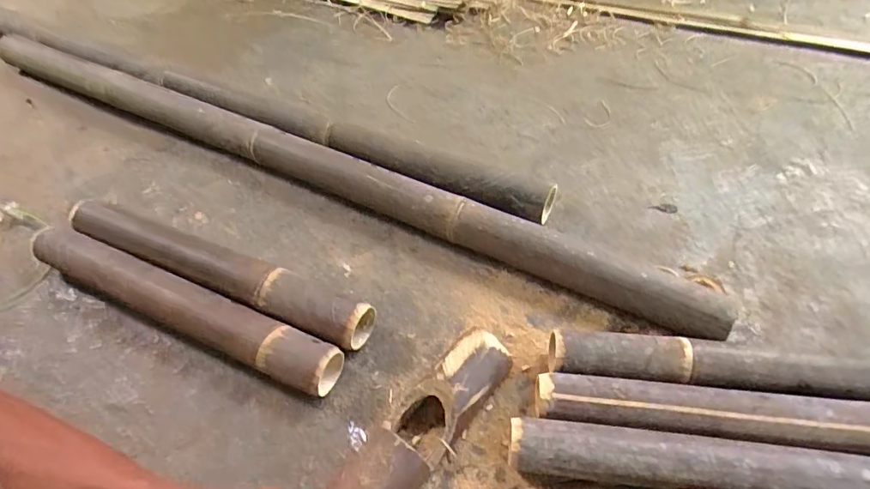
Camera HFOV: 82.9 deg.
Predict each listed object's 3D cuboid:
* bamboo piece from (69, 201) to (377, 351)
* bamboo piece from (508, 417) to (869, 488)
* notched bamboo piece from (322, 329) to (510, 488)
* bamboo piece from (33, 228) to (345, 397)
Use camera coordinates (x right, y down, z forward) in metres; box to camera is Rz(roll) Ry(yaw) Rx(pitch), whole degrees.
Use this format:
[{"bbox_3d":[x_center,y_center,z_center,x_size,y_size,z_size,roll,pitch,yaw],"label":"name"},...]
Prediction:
[{"bbox_3d":[-0.354,0.040,0.778,0.552,0.084,0.073,18,52,16],"label":"bamboo piece"},{"bbox_3d":[0.354,0.254,0.546,0.533,0.057,0.058,4,48,7],"label":"bamboo piece"},{"bbox_3d":[-0.010,0.218,0.602,0.080,0.061,0.271,32,57,28],"label":"notched bamboo piece"},{"bbox_3d":[-0.387,0.090,0.736,0.559,0.073,0.074,18,52,19],"label":"bamboo piece"}]

